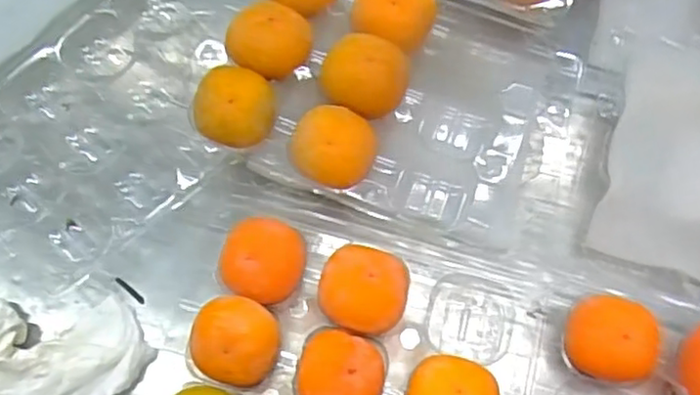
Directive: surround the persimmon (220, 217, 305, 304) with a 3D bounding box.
[{"bbox_3d":[-0.056,0.042,0.435,0.049,0.036,0.051,-1,74,2],"label":"persimmon"}]

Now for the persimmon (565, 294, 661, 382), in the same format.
[{"bbox_3d":[0.159,0.089,0.417,0.051,0.043,0.048,0,68,0],"label":"persimmon"}]

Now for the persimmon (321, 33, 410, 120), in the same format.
[{"bbox_3d":[0.010,-0.078,0.446,0.055,0.041,0.050,13,69,5],"label":"persimmon"}]

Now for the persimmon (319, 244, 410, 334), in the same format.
[{"bbox_3d":[0.009,0.059,0.428,0.053,0.039,0.054,0,68,0],"label":"persimmon"}]

